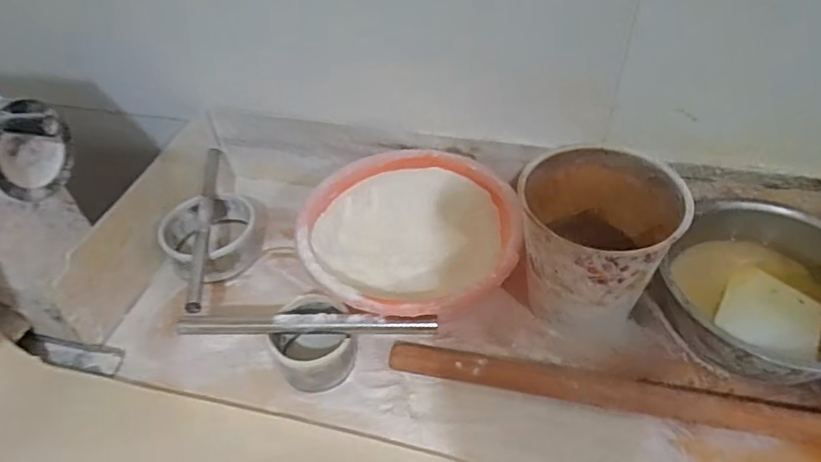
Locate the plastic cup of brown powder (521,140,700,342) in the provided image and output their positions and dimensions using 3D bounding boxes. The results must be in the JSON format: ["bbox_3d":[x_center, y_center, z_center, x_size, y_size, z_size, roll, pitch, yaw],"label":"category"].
[{"bbox_3d":[0.215,0.009,0.660,0.166,0.163,0.166,-2,46,2],"label":"plastic cup of brown powder"}]

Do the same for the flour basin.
[{"bbox_3d":[-0.001,0.018,0.742,0.264,0.108,0.273,-2,46,2],"label":"flour basin"}]

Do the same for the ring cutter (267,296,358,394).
[{"bbox_3d":[-0.112,0.137,0.669,0.106,0.070,0.105,-2,46,2],"label":"ring cutter"}]

